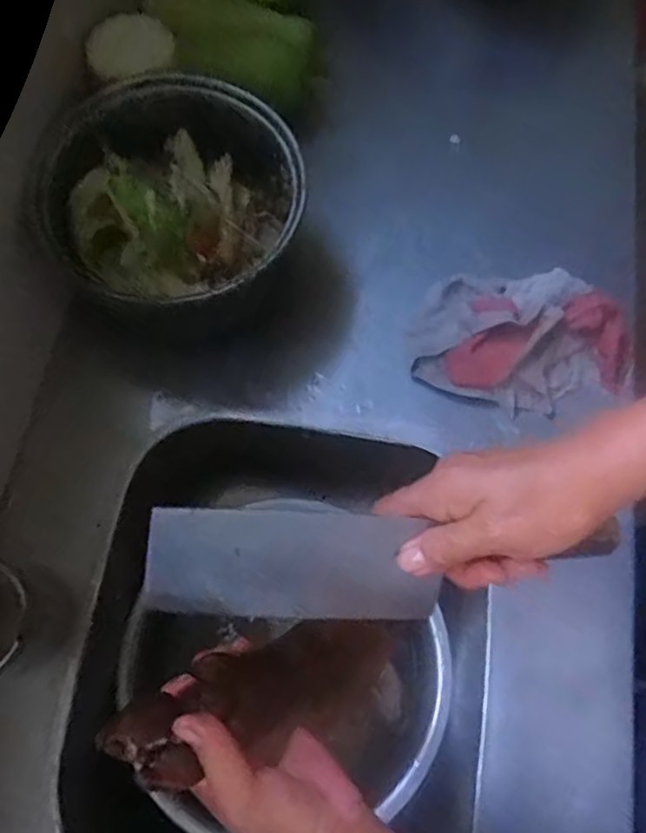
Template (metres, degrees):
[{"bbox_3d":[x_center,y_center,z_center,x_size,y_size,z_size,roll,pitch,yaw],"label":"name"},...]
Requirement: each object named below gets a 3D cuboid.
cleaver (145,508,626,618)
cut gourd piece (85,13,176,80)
[{"bbox_3d":[0.039,0.085,0.363,0.273,0.026,0.066,5,107,-16],"label":"cleaver"},{"bbox_3d":[-0.171,-0.331,0.546,0.075,0.025,0.045,-12,117,-5],"label":"cut gourd piece"}]

